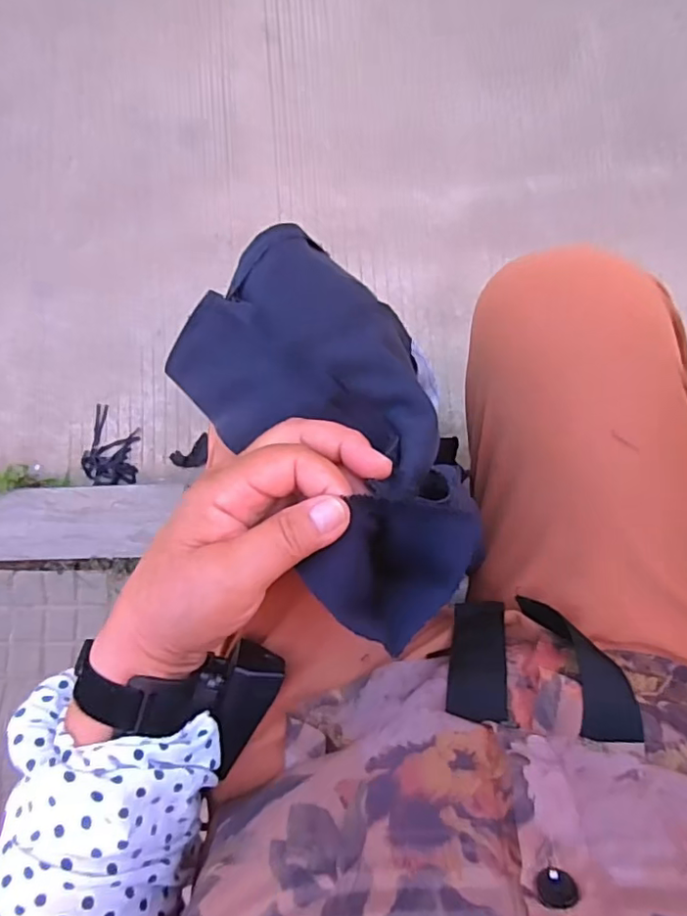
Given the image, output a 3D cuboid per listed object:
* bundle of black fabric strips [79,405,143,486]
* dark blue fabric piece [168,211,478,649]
[{"bbox_3d":[-0.383,-0.021,0.962,0.094,0.012,0.132,0,83,6],"label":"bundle of black fabric strips"},{"bbox_3d":[-0.014,-0.021,0.318,0.126,0.037,0.238,-28,68,2],"label":"dark blue fabric piece"}]

